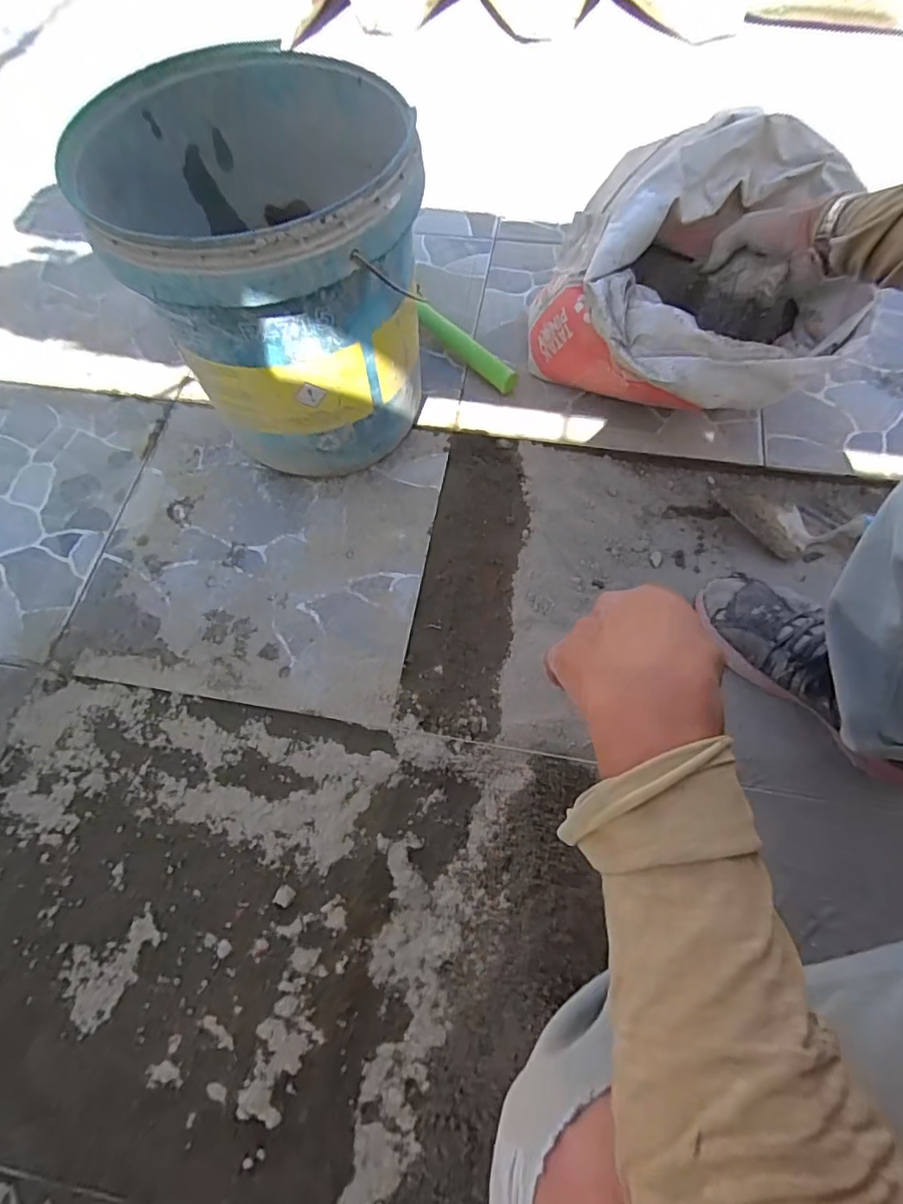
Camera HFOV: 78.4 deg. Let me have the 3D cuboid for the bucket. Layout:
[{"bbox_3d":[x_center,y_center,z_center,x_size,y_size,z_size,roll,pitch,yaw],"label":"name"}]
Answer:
[{"bbox_3d":[-0.181,-0.360,0.630,0.308,0.317,0.305,-1,71,2],"label":"bucket"}]

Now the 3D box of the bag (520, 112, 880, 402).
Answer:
[{"bbox_3d":[0.277,-0.362,0.654,0.341,0.225,0.269,19,69,10],"label":"bag"}]

